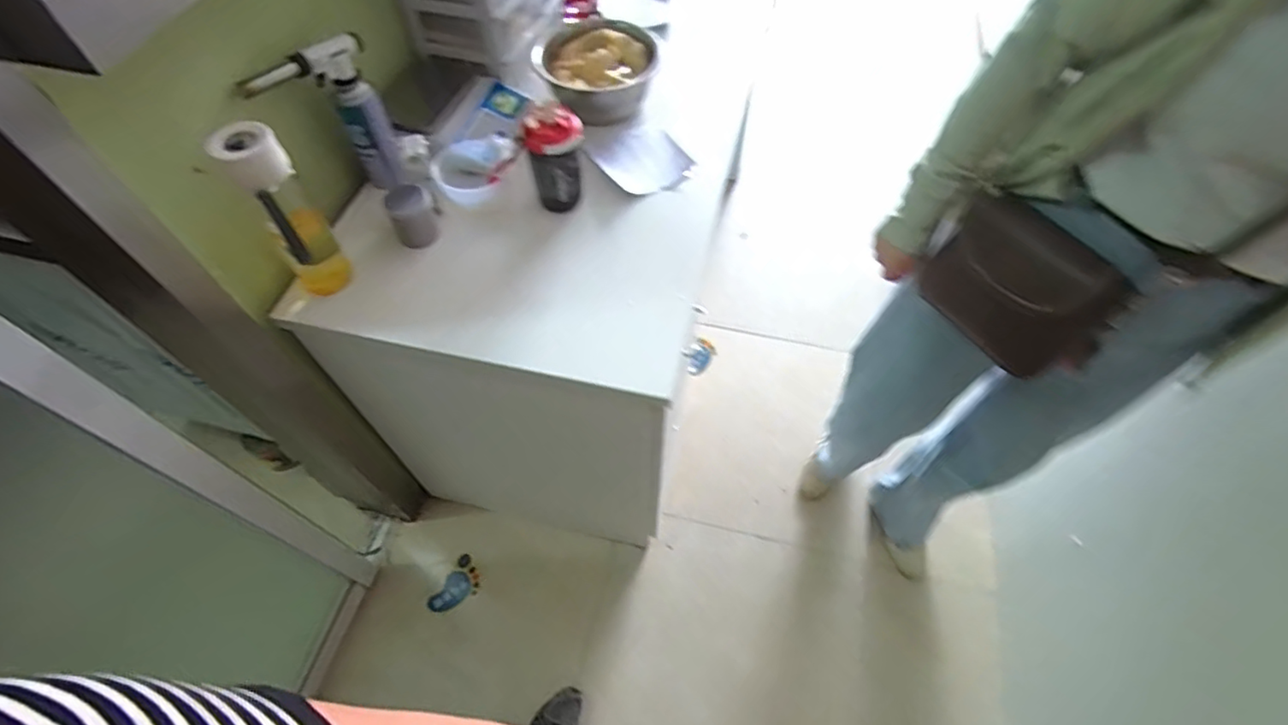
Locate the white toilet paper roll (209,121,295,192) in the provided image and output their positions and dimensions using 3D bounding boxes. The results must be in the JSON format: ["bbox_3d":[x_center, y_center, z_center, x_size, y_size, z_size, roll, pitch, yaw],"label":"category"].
[{"bbox_3d":[-0.473,-0.251,0.715,0.081,0.073,0.072,-38,68,-19],"label":"white toilet paper roll"}]

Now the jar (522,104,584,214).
[{"bbox_3d":[-0.137,-0.320,0.939,0.085,0.178,0.064,-10,62,-6],"label":"jar"}]

